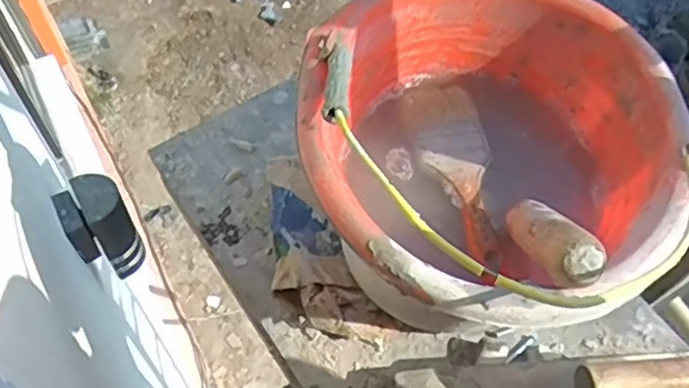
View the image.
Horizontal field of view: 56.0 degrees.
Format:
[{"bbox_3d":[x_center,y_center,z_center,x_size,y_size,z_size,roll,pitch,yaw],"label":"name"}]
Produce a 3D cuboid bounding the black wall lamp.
[{"bbox_3d":[-0.415,0.062,1.116,0.099,0.214,0.093,-26,62,-17],"label":"black wall lamp"}]

